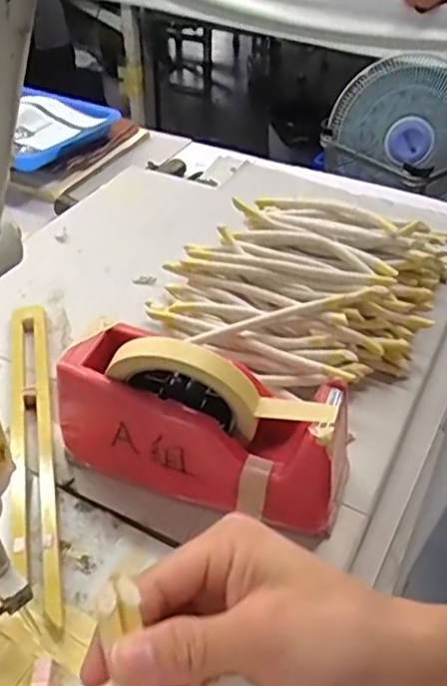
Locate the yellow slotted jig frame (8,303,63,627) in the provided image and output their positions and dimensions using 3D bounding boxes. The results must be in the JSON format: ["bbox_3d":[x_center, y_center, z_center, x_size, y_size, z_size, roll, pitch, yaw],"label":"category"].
[{"bbox_3d":[-0.149,0.072,0.490,0.035,0.016,0.300,-8,43,-11],"label":"yellow slotted jig frame"}]

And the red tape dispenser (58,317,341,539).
[{"bbox_3d":[-0.014,0.049,0.430,0.198,0.117,0.067,17,44,15],"label":"red tape dispenser"}]

